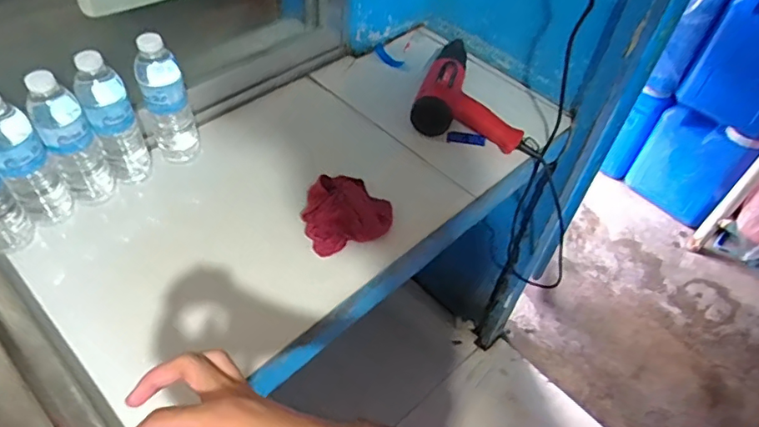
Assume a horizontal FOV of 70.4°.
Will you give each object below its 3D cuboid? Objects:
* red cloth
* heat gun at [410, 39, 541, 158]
[{"bbox_3d":[-0.049,-0.008,0.793,0.128,0.047,0.118,-13,52,-17],"label":"red cloth"},{"bbox_3d":[0.195,-0.239,1.012,0.227,0.081,0.282,14,49,6],"label":"heat gun"}]

